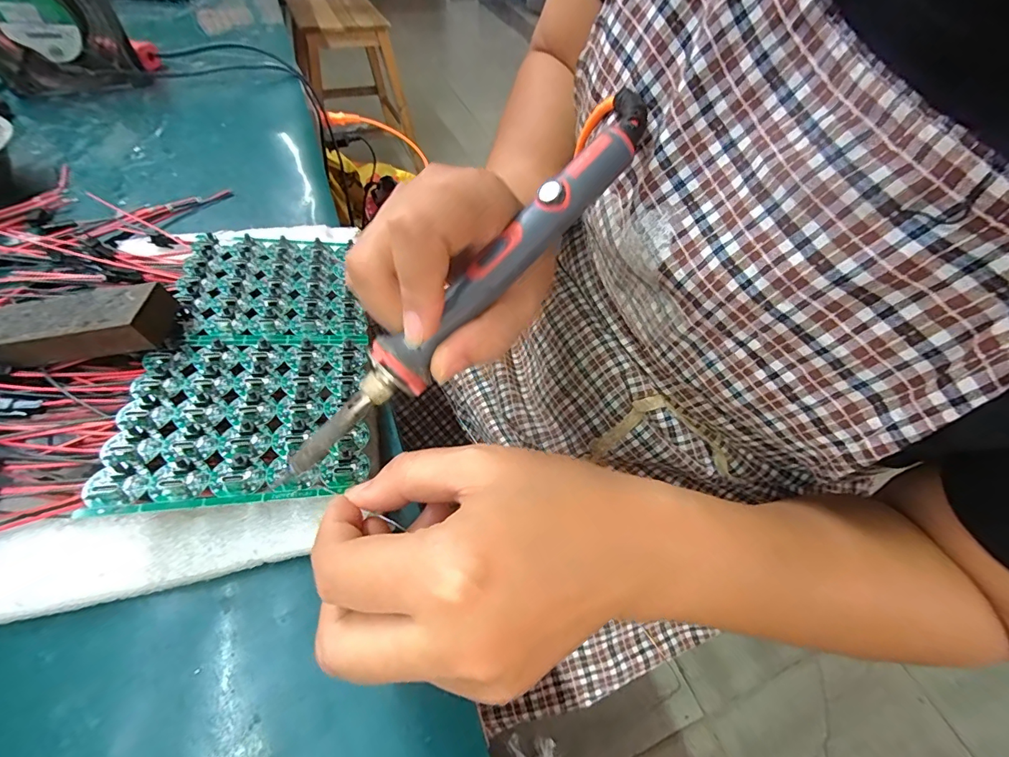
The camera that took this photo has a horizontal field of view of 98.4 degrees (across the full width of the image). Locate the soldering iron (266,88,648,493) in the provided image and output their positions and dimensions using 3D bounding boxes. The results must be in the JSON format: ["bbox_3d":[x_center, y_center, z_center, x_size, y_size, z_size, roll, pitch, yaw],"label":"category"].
[{"bbox_3d":[-0.018,-0.032,0.178,0.218,0.019,0.025,-46,59,1],"label":"soldering iron"}]

